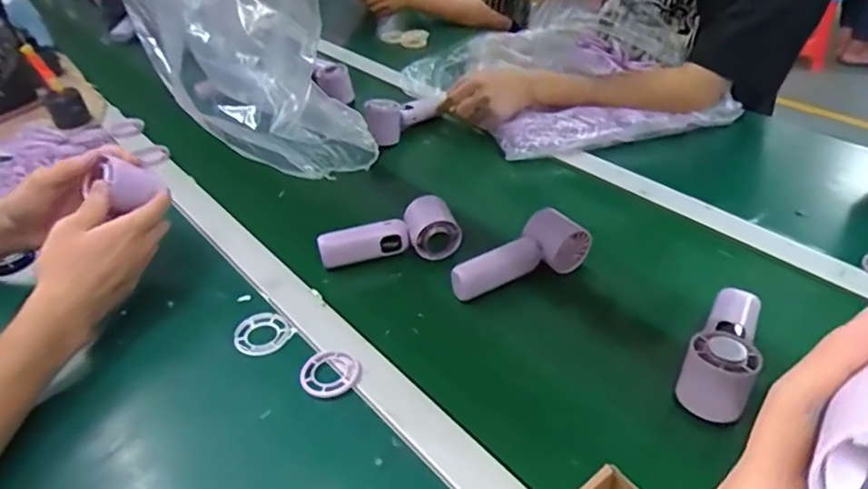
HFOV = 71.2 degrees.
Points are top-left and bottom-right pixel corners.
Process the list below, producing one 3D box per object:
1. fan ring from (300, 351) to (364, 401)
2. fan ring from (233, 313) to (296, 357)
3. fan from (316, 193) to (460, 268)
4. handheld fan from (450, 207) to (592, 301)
[{"bbox_3d":[-0.096,0.117,0.555,0.053,0.007,0.052,-2,38,1],"label":"fan ring"},{"bbox_3d":[-0.169,0.089,0.600,0.056,0.012,0.049,-32,46,-32],"label":"fan ring"},{"bbox_3d":[-0.052,-0.010,0.702,0.160,0.047,0.052,-9,38,-8],"label":"fan"},{"bbox_3d":[0.089,0.010,0.659,0.163,0.050,0.050,-17,40,-18],"label":"handheld fan"}]

